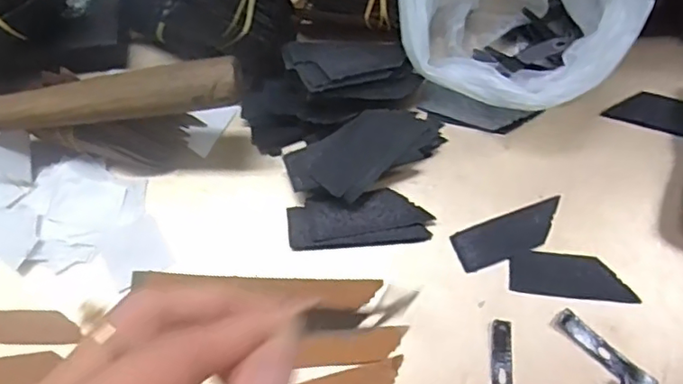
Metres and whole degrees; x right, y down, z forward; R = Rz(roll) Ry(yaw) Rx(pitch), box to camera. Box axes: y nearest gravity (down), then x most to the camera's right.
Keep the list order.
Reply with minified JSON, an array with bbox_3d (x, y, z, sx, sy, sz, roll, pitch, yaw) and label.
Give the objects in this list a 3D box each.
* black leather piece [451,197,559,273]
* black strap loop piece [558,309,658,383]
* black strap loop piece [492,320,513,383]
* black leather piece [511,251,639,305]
[{"bbox_3d":[0.092,0.023,0.318,0.063,0.004,0.022,-19,69,-9],"label":"black leather piece"},{"bbox_3d":[0.131,0.080,0.292,0.052,0.008,0.013,41,72,14],"label":"black strap loop piece"},{"bbox_3d":[0.079,0.090,0.288,0.010,0.004,0.054,6,67,1],"label":"black strap loop piece"},{"bbox_3d":[0.122,0.044,0.310,0.064,0.004,0.023,7,67,2],"label":"black leather piece"}]

